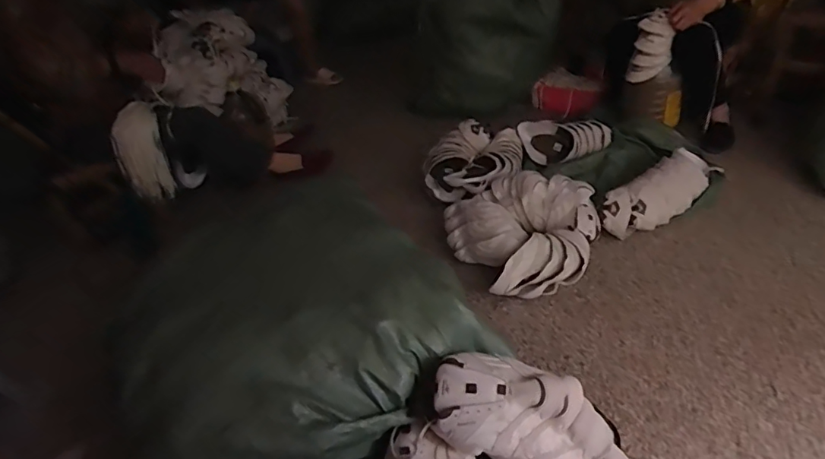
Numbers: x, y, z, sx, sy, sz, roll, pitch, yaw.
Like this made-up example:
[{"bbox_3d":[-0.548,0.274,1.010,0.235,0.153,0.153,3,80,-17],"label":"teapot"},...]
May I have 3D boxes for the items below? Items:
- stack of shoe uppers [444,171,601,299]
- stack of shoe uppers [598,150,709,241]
[{"bbox_3d":[0.308,-0.002,1.322,0.387,0.156,0.357,-19,35,-14],"label":"stack of shoe uppers"},{"bbox_3d":[0.727,-0.113,1.408,0.474,0.117,0.128,-30,39,-28],"label":"stack of shoe uppers"}]

